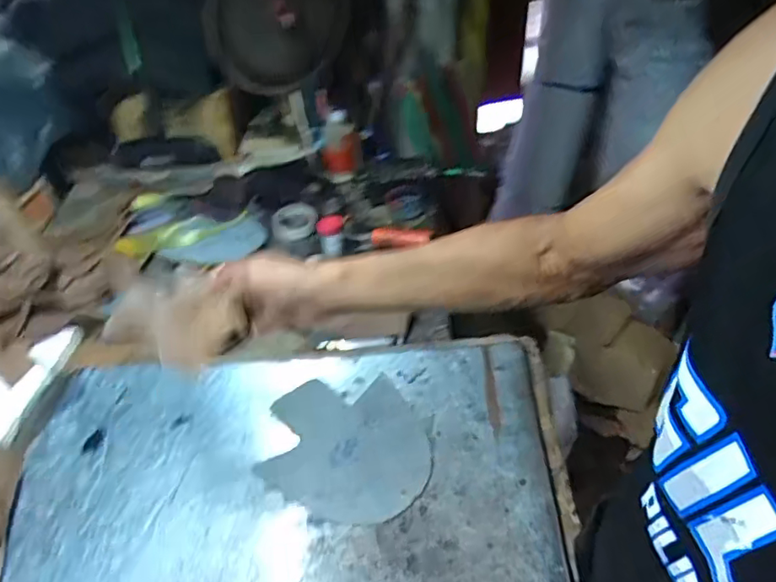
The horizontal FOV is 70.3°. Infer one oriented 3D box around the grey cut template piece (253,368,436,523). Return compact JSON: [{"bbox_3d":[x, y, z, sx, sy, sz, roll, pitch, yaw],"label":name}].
[{"bbox_3d":[-0.049,0.180,0.648,0.195,0.009,0.186,2,38,11],"label":"grey cut template piece"}]

